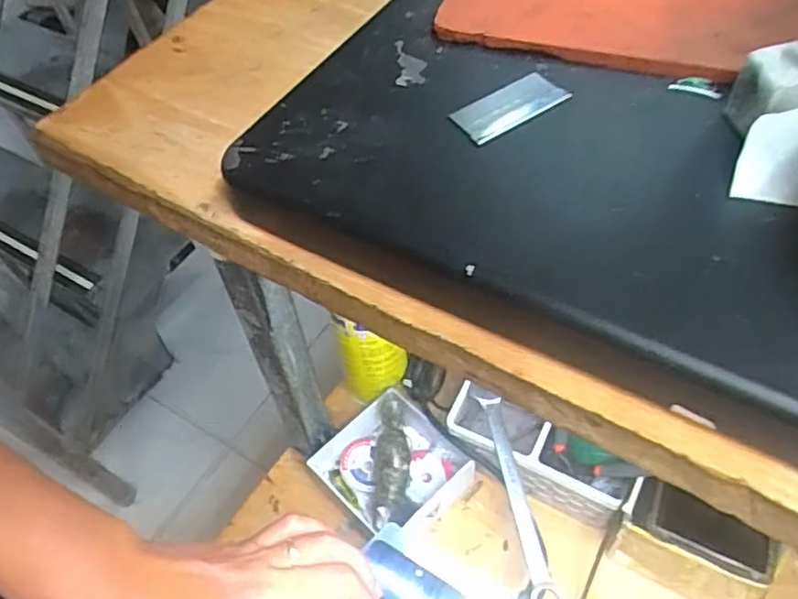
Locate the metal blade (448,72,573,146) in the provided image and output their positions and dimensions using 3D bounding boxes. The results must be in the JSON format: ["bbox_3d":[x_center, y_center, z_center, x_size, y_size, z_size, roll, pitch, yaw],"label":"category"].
[{"bbox_3d":[0.037,-0.065,0.220,0.036,0.004,0.018,-29,66,-14],"label":"metal blade"}]

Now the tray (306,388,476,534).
[{"bbox_3d":[-0.006,0.146,0.565,0.104,0.046,0.108,-36,58,-21],"label":"tray"}]

